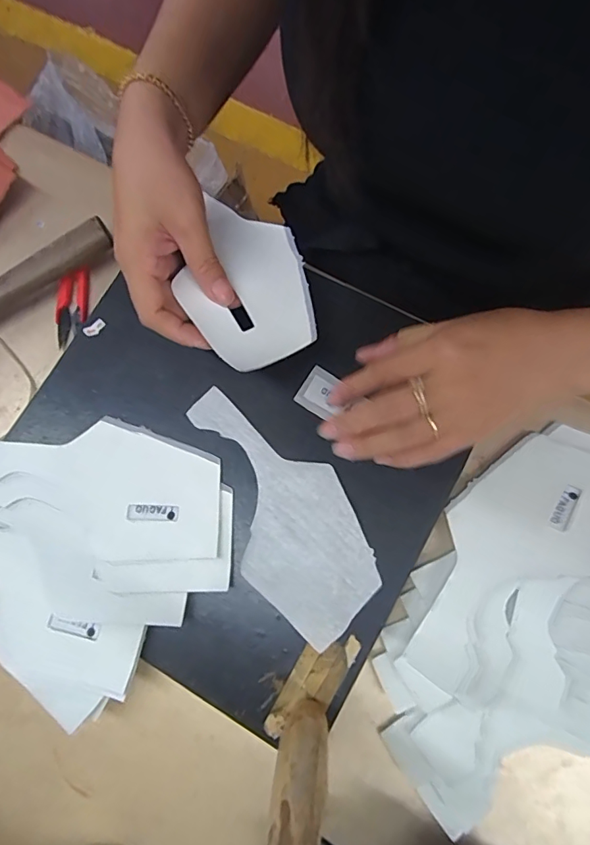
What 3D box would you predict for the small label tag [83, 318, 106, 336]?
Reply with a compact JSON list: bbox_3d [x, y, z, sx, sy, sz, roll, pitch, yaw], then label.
[{"bbox_3d":[-0.157,-0.075,0.370,0.017,0.004,0.008,-39,81,-6],"label":"small label tag"}]

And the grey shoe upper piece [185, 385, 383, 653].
[{"bbox_3d":[-0.008,0.056,0.334,0.081,0.010,0.186,-25,78,3],"label":"grey shoe upper piece"}]

